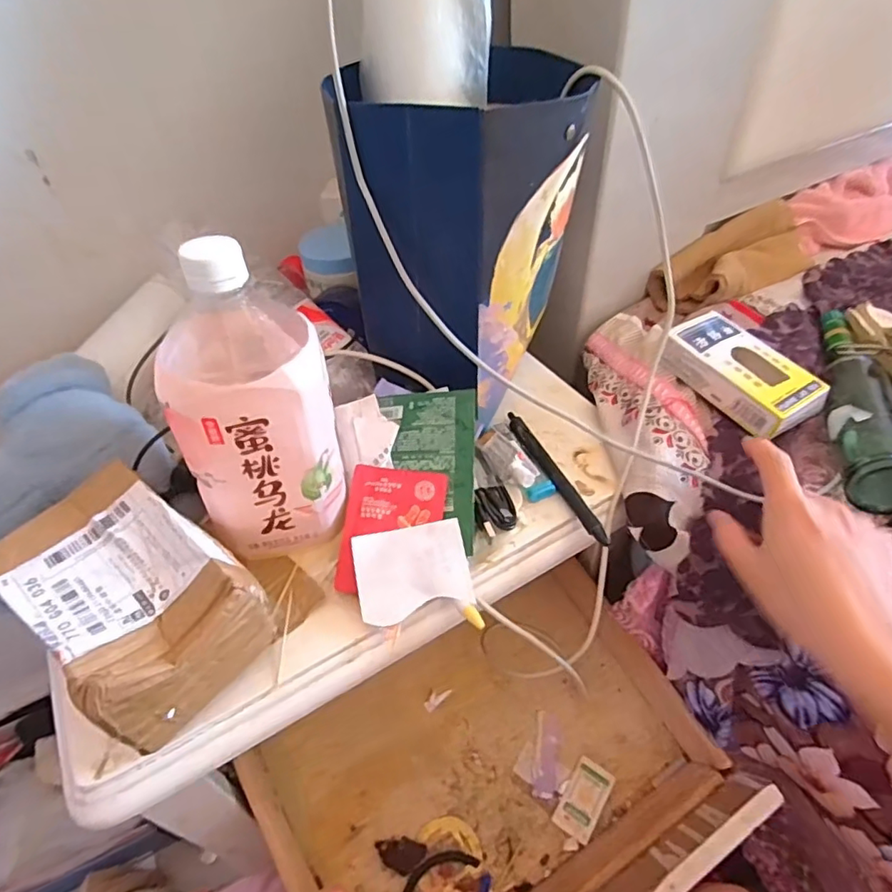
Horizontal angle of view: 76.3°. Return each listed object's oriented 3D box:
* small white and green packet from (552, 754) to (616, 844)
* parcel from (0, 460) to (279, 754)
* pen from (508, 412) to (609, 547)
[{"bbox_3d":[0.119,0.303,0.487,0.032,0.004,0.058,29,63,21],"label":"small white and green packet"},{"bbox_3d":[-0.178,0.085,0.328,0.131,0.071,0.098,31,54,29],"label":"parcel"},{"bbox_3d":[0.082,0.018,0.439,0.015,0.010,0.142,-19,47,-15],"label":"pen"}]

